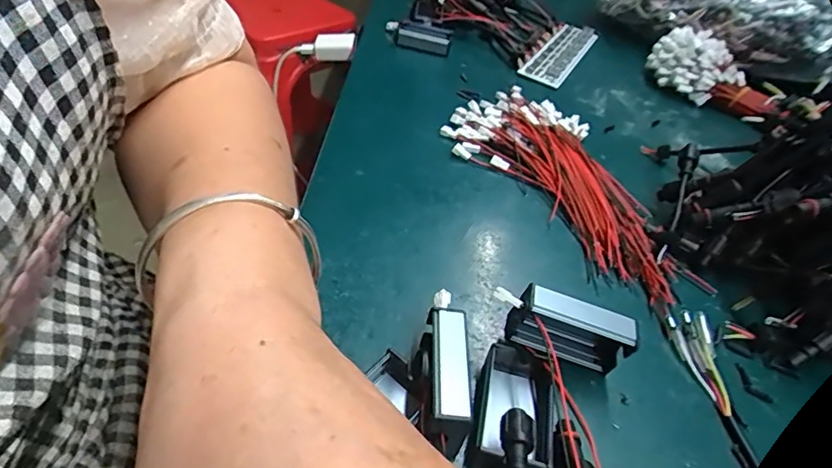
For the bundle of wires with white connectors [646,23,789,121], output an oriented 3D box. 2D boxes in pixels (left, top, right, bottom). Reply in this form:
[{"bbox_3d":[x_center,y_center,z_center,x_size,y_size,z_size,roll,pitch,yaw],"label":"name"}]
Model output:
[{"bbox_3d":[0.276,-0.150,0.482,0.114,0.043,0.056,41,54,14],"label":"bundle of wires with white connectors"}]

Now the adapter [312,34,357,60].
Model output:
[{"bbox_3d":[-0.102,-0.233,0.634,0.050,0.024,0.028,4,42,-4],"label":"adapter"}]

